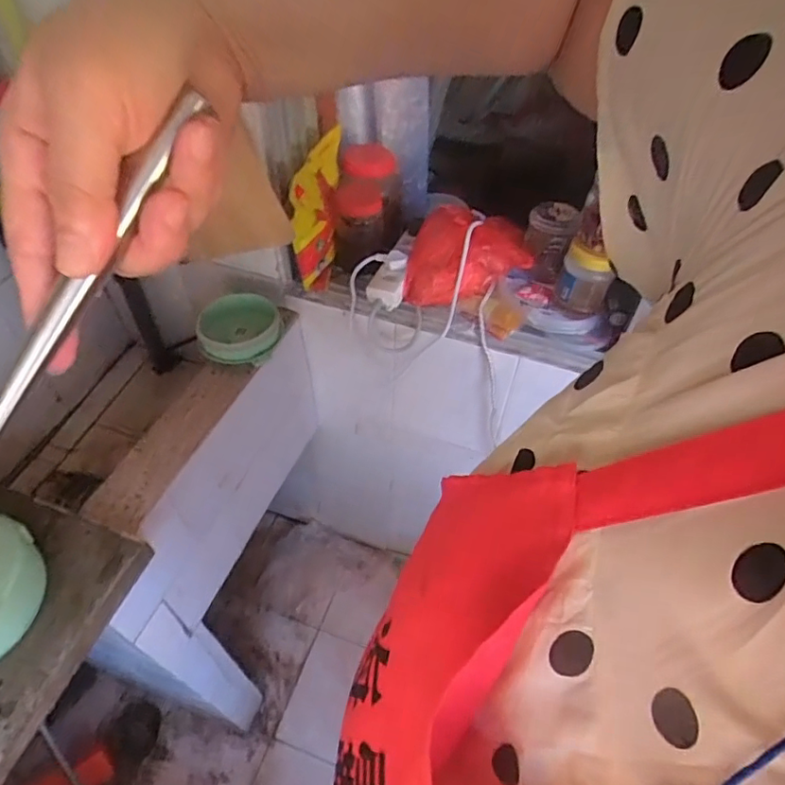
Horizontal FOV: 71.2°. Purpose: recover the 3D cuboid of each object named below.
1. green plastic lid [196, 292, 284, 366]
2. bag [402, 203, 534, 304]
[{"bbox_3d":[-0.231,-0.093,0.834,0.122,0.050,0.114,0,50,-1],"label":"green plastic lid"},{"bbox_3d":[0.120,-0.212,0.871,0.190,0.082,0.133,6,50,4],"label":"bag"}]

